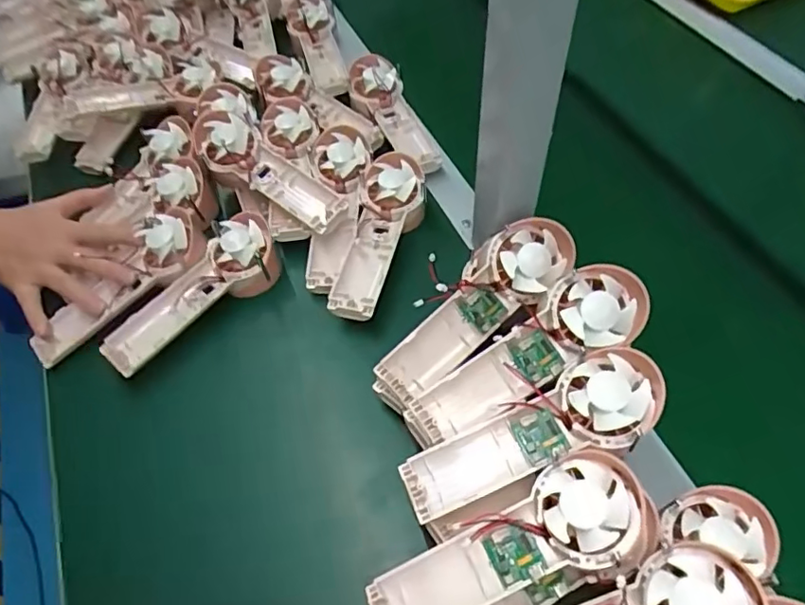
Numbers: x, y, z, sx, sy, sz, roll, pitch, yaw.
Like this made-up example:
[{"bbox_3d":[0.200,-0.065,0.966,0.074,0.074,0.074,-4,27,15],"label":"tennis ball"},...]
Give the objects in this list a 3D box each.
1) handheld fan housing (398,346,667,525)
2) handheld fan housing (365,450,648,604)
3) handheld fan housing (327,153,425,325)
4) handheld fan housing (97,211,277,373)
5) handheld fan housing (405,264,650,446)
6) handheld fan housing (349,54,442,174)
[{"bbox_3d":[0.086,0.088,0.370,0.178,0.023,0.055,-28,57,3],"label":"handheld fan housing"},{"bbox_3d":[0.061,0.151,0.338,0.173,0.027,0.058,-32,57,9],"label":"handheld fan housing"},{"bbox_3d":[-0.019,-0.066,0.528,0.060,0.036,0.183,9,56,10],"label":"handheld fan housing"},{"bbox_3d":[-0.183,-0.006,0.498,0.056,0.044,0.171,32,63,23],"label":"handheld fan housing"},{"bbox_3d":[0.089,0.037,0.397,0.177,0.034,0.053,-35,58,6],"label":"handheld fan housing"},{"bbox_3d":[-0.009,-0.204,0.630,0.064,0.053,0.180,-18,56,-9],"label":"handheld fan housing"}]

